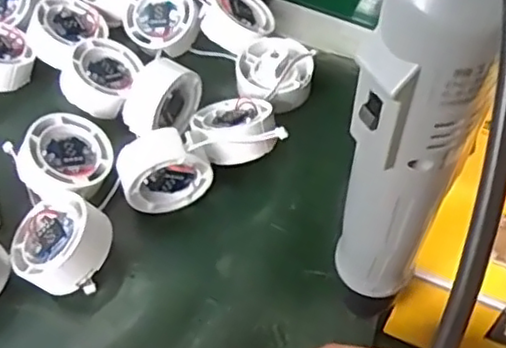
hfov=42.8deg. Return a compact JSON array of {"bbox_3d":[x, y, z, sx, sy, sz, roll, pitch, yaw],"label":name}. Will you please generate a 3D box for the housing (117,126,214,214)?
[{"bbox_3d":[-0.055,-0.002,0.404,0.053,0.050,0.025,-15,54,-10],"label":"housing"}]

